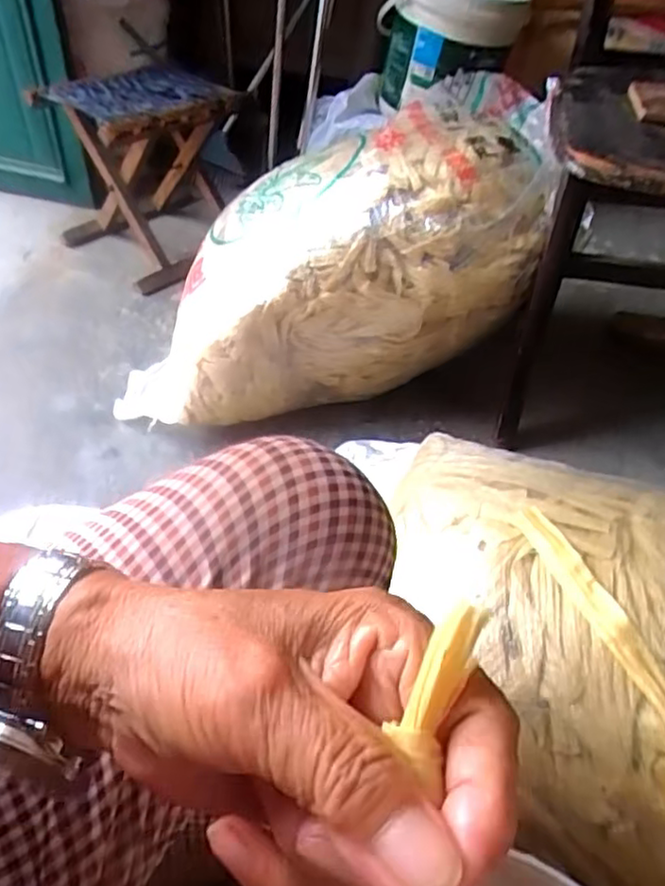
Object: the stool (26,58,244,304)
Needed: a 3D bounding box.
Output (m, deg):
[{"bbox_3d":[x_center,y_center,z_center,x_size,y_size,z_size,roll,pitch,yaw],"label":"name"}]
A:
[{"bbox_3d":[-0.363,-0.538,1.303,0.367,0.287,0.323,28,49,24],"label":"stool"}]

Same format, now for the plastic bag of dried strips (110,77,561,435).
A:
[{"bbox_3d":[-0.004,-0.266,0.983,0.594,0.376,0.367,0,44,-2],"label":"plastic bag of dried strips"}]

